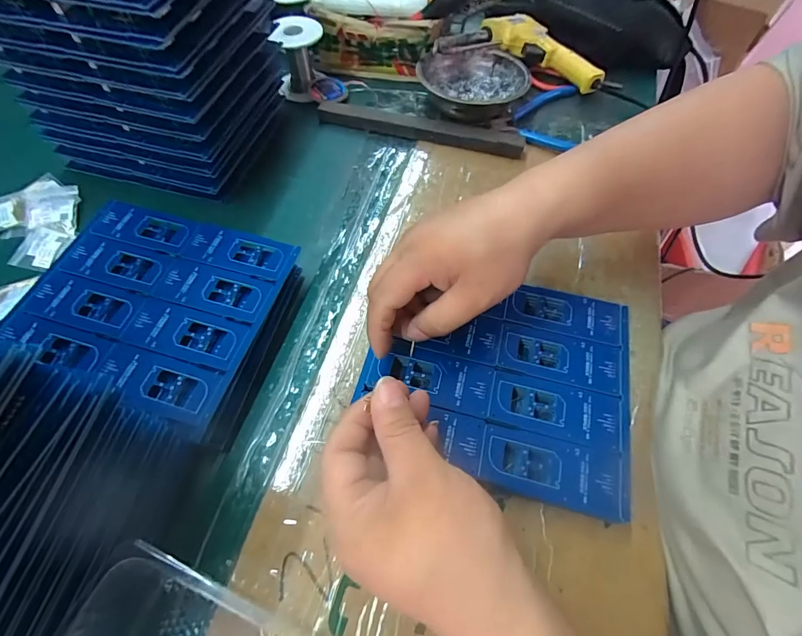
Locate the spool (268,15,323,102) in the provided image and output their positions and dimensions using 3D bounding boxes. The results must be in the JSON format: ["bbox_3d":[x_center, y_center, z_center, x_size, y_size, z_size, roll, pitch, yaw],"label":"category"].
[{"bbox_3d":[-0.124,-0.308,0.481,0.054,0.069,0.058,0,61,0],"label":"spool"}]

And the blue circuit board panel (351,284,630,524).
[{"bbox_3d":[0.072,0.038,0.301,0.187,0.004,0.158,14,62,7],"label":"blue circuit board panel"}]

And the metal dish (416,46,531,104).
[{"bbox_3d":[0.085,-0.285,0.480,0.127,0.038,0.102,9,61,5],"label":"metal dish"}]

